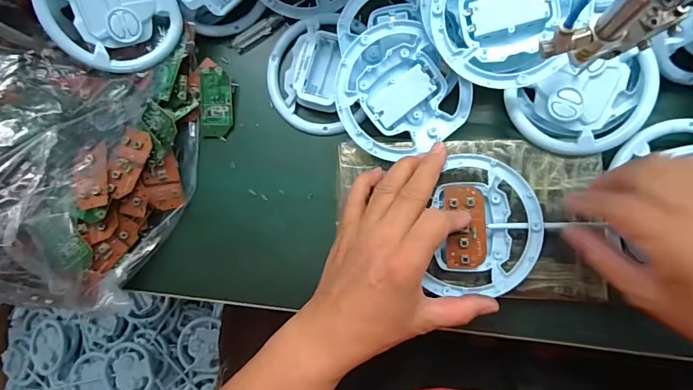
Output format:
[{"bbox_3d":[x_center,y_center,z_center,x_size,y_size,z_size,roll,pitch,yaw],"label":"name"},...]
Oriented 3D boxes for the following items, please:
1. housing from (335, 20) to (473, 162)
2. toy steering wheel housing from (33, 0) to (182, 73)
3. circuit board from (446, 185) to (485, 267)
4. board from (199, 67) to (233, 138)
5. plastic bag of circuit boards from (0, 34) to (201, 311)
[{"bbox_3d":[0.039,-0.078,0.345,0.096,0.021,0.096,0,89,-3],"label":"housing"},{"bbox_3d":[-0.189,-0.153,0.349,0.098,0.018,0.106,-7,107,-26],"label":"toy steering wheel housing"},{"bbox_3d":[0.089,0.024,0.324,0.029,0.007,0.060,-1,85,9],"label":"circuit board"},{"bbox_3d":[-0.118,-0.083,0.394,0.028,0.009,0.061,0,97,0],"label":"board"},{"bbox_3d":[-0.304,-0.019,0.362,0.322,0.131,0.222,-3,88,9],"label":"plastic bag of circuit boards"}]

